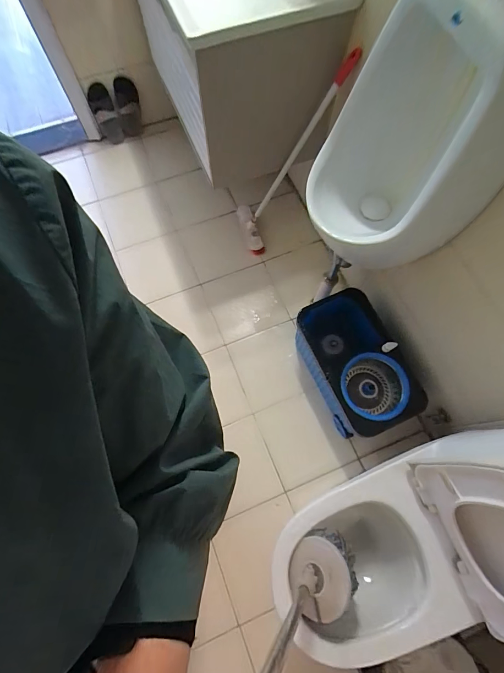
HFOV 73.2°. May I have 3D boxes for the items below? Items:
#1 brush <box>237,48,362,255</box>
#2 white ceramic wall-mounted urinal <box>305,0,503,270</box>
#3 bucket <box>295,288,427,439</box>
[{"bbox_3d":[0.124,-0.602,1.199,0.088,0.782,0.213,-2,70,-24],"label":"brush"},{"bbox_3d":[0.328,-0.391,0.793,0.340,0.612,0.317,1,71,0],"label":"white ceramic wall-mounted urinal"},{"bbox_3d":[0.354,0.095,1.194,0.272,0.227,0.458,-24,73,-8],"label":"bucket"}]

